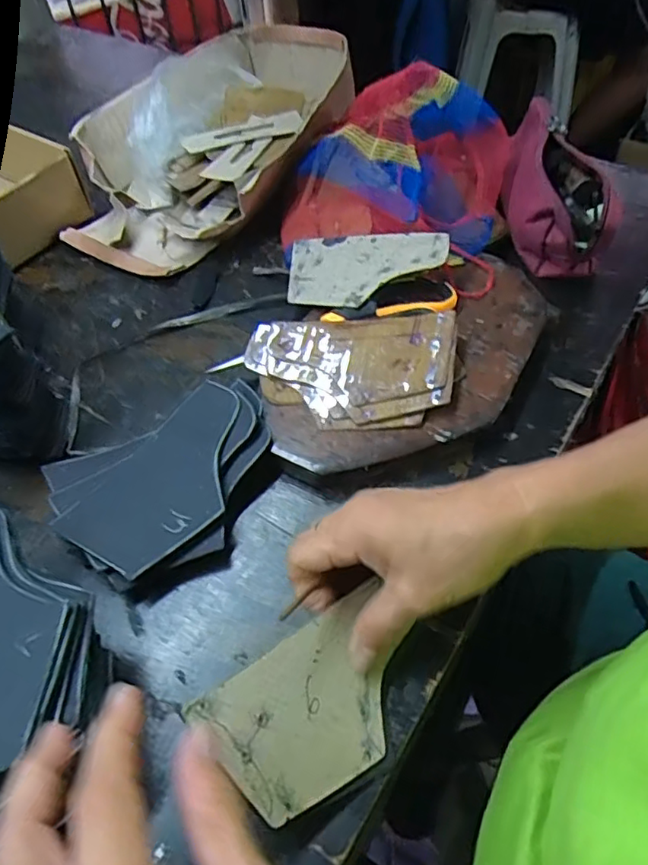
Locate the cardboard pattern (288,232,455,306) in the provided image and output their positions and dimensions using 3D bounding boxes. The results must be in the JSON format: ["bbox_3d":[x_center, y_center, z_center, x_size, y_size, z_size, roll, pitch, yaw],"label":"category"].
[{"bbox_3d":[0.033,-0.135,0.493,0.133,0.005,0.073,0,64,21],"label":"cardboard pattern"}]

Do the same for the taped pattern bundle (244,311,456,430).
[{"bbox_3d":[0.019,-0.048,0.436,0.150,0.021,0.094,-1,52,3],"label":"taped pattern bundle"}]

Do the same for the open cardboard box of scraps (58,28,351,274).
[{"bbox_3d":[-0.117,-0.323,0.646,0.223,0.083,0.381,18,55,17],"label":"open cardboard box of scraps"}]

